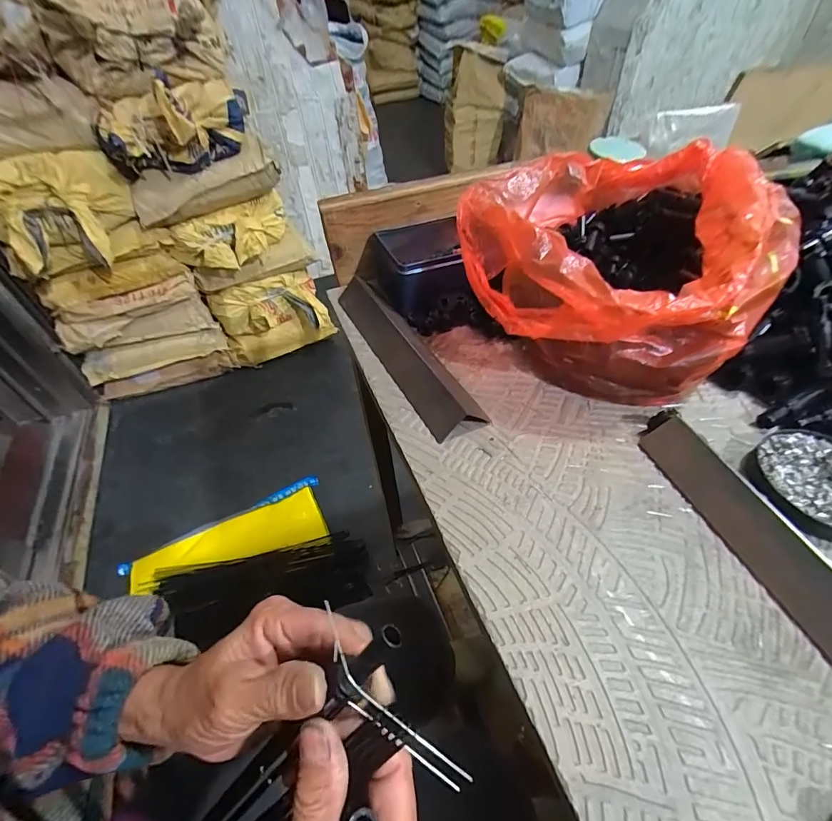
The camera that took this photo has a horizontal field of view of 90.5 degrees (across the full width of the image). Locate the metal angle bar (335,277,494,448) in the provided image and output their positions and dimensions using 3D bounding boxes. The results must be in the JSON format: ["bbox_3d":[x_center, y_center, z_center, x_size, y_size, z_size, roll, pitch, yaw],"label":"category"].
[{"bbox_3d":[-0.014,-0.068,0.402,0.054,0.038,0.235,-22,51,-18],"label":"metal angle bar"}]

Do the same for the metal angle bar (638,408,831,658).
[{"bbox_3d":[0.235,0.110,0.235,0.028,0.030,0.287,-15,49,-12],"label":"metal angle bar"}]

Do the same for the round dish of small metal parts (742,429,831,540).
[{"bbox_3d":[0.287,0.051,0.291,0.075,0.018,0.081,-1,48,1],"label":"round dish of small metal parts"}]

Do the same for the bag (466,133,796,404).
[{"bbox_3d":[0.188,-0.141,0.387,0.242,0.132,0.288,34,57,28],"label":"bag"}]

